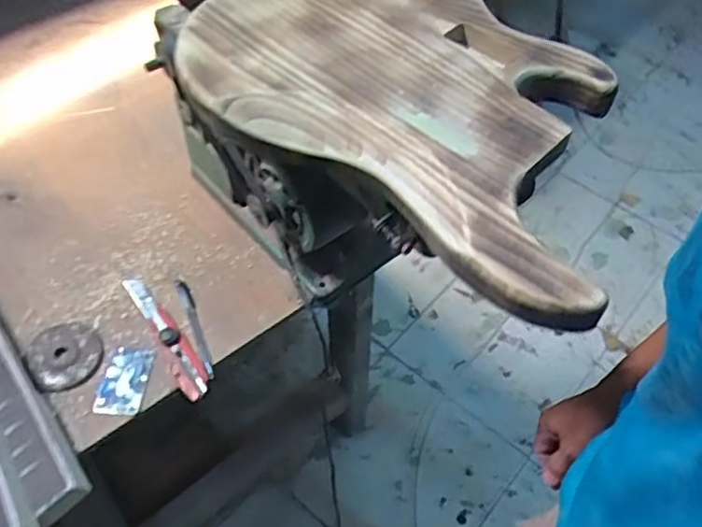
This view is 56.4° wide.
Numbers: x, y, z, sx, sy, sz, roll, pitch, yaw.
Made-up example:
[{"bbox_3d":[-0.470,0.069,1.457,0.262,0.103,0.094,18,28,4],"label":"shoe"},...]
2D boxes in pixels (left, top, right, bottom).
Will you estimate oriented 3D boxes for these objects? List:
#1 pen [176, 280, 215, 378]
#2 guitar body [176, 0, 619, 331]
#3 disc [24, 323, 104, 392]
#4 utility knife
[{"bbox_3d":[-0.188,0.072,0.789,0.015,0.006,0.147,-19,56,-16],"label":"pen"},{"bbox_3d":[0.068,-0.166,0.596,0.457,0.042,0.316,34,59,22],"label":"guitar body"},{"bbox_3d":[-0.336,0.107,0.769,0.081,0.010,0.086,1,53,-1],"label":"disc"},{"bbox_3d":[-0.221,0.080,0.778,0.032,0.014,0.184,-28,59,-21],"label":"utility knife"}]

